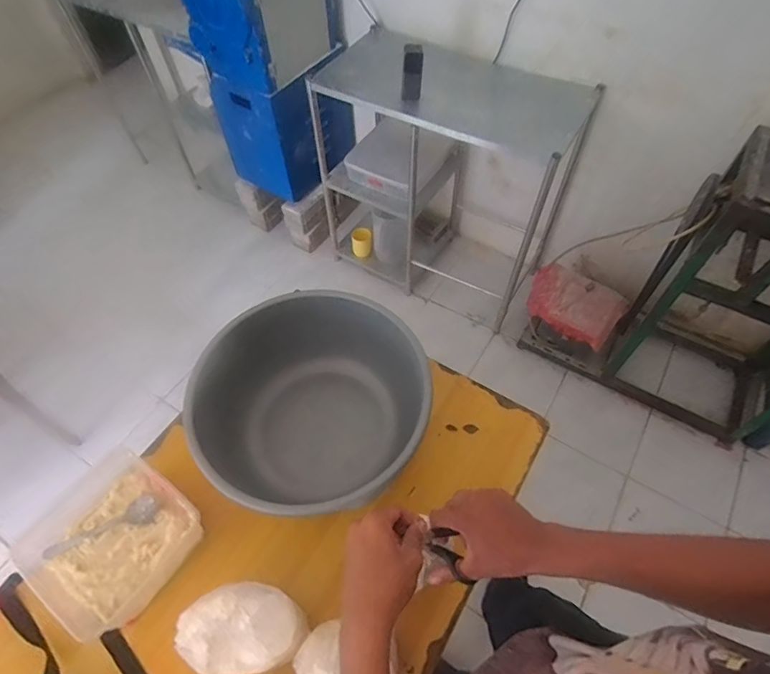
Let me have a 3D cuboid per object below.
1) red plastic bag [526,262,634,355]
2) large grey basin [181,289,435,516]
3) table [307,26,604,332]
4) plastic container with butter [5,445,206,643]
[{"bbox_3d":[0.655,-0.117,1.641,0.316,0.135,0.171,34,64,21],"label":"red plastic bag"},{"bbox_3d":[-0.113,0.118,0.777,0.346,0.148,0.351,-1,57,1],"label":"large grey basin"},{"bbox_3d":[0.178,-0.574,1.704,0.869,0.811,0.478,26,61,17],"label":"table"},{"bbox_3d":[-0.416,0.304,0.714,0.202,0.066,0.214,32,63,20],"label":"plastic container with butter"}]

